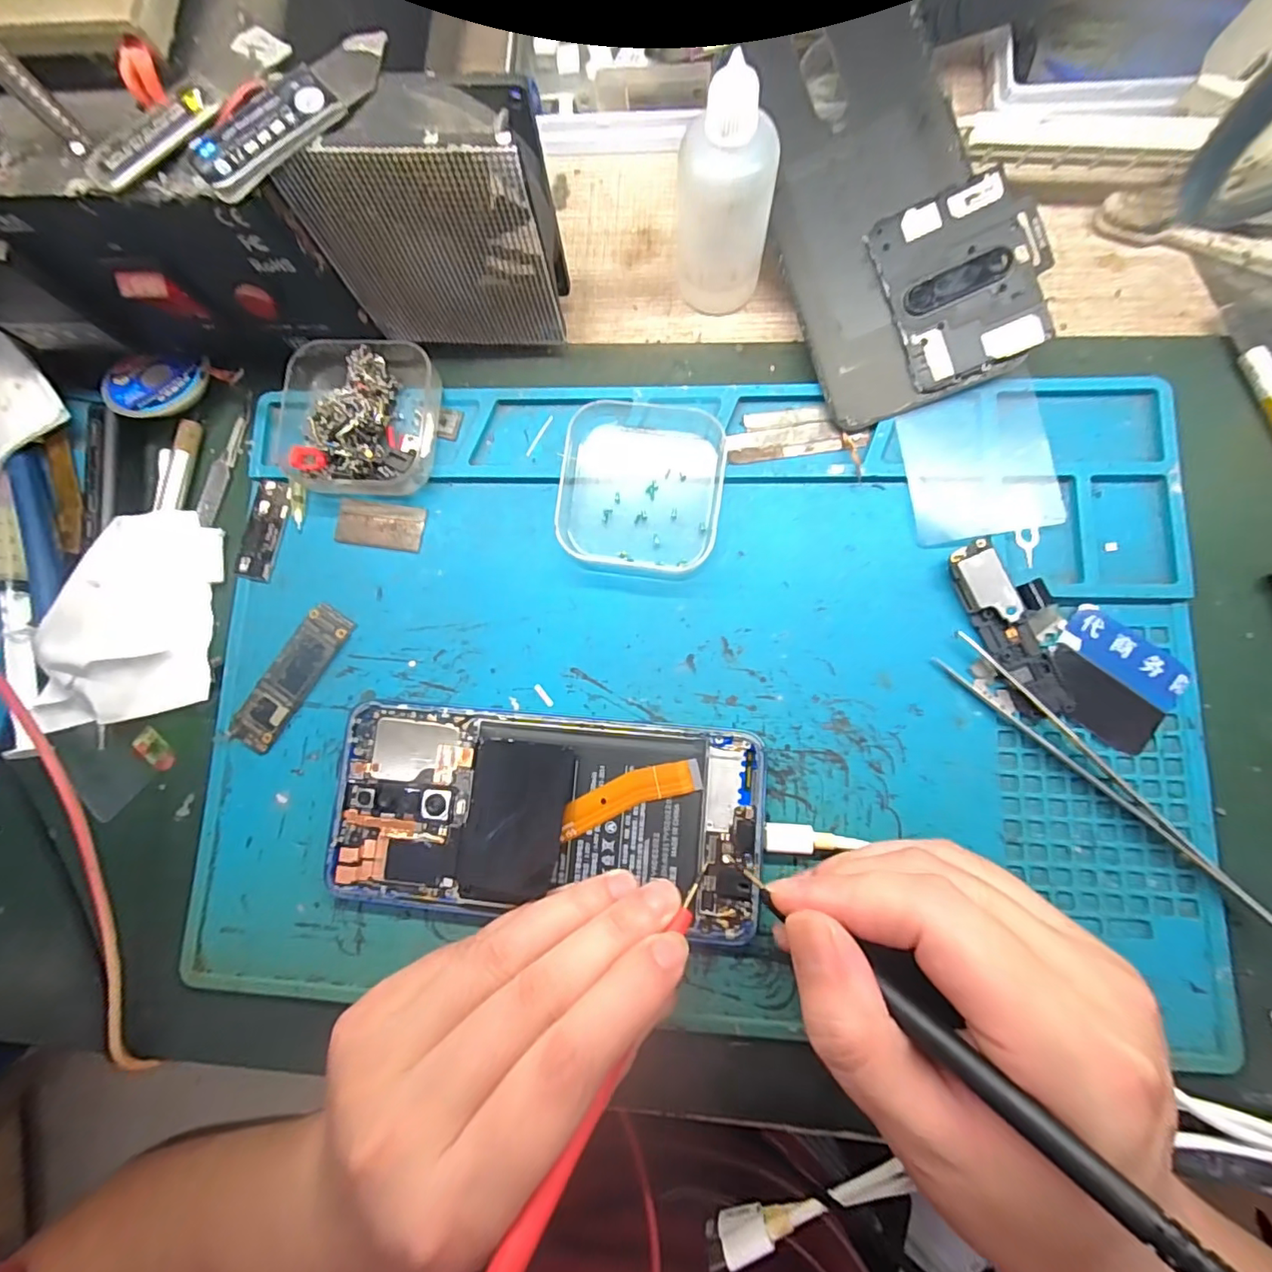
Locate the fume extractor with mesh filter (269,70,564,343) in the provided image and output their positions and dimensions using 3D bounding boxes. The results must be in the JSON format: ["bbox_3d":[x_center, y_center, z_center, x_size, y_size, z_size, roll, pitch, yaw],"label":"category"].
[{"bbox_3d":[-0.068,-0.144,0.202,0.078,0.089,0.027,1,82,4],"label":"fume extractor with mesh filter"}]

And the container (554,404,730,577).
[{"bbox_3d":[0.002,-0.061,0.224,0.064,0.011,0.070,7,82,5],"label":"container"}]

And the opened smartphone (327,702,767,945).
[{"bbox_3d":[-0.034,0.067,0.206,0.160,0.006,0.074,1,82,5],"label":"opened smartphone"}]

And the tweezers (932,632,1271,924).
[{"bbox_3d":[0.165,0.047,0.193,0.129,0.010,0.015,42,87,9],"label":"tweezers"}]

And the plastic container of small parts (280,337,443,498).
[{"bbox_3d":[-0.115,-0.094,0.229,0.062,0.024,0.065,8,82,5],"label":"plastic container of small parts"}]

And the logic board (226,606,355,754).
[{"bbox_3d":[-0.142,0.017,0.226,0.019,0.005,0.064,34,86,8],"label":"logic board"}]

